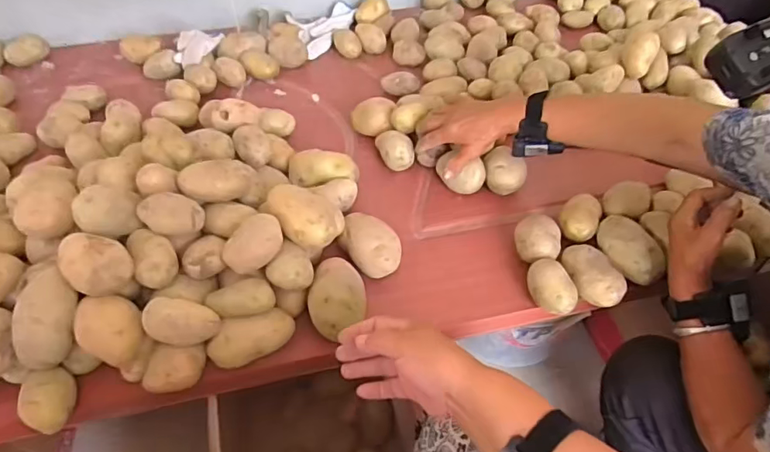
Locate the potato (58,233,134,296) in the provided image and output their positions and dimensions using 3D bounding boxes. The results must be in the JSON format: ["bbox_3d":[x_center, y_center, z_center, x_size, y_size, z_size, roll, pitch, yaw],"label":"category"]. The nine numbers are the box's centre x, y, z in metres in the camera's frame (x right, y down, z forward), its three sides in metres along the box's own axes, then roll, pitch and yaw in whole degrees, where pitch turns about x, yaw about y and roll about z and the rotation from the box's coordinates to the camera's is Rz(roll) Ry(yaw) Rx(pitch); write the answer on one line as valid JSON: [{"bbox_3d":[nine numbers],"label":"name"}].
[{"bbox_3d":[-0.302,0.039,0.550,0.060,0.044,0.061,2,49,-2],"label":"potato"}]

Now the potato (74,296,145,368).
[{"bbox_3d":[-0.290,0.110,0.558,0.063,0.051,0.058,30,54,21],"label":"potato"}]

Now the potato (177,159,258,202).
[{"bbox_3d":[-0.203,-0.055,0.650,0.092,0.049,0.047,-19,52,-19],"label":"potato"}]

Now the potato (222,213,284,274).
[{"bbox_3d":[-0.152,0.019,0.599,0.038,0.052,0.072,0,47,45],"label":"potato"}]

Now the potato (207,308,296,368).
[{"bbox_3d":[-0.149,0.123,0.588,0.095,0.035,0.040,-17,52,-17],"label":"potato"}]

